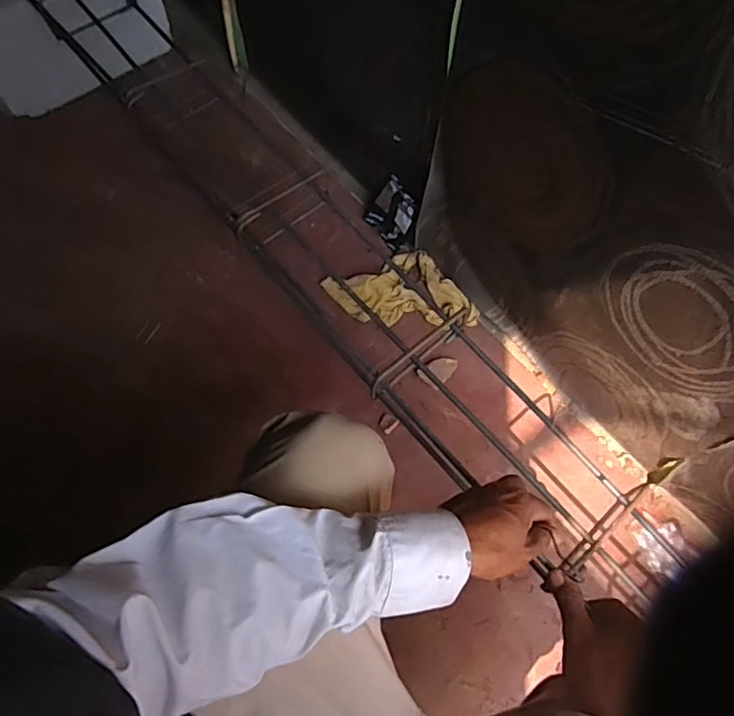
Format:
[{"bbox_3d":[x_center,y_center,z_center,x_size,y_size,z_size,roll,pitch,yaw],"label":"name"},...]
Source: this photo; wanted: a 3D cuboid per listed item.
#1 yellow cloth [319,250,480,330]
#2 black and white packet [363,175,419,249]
[{"bbox_3d":[0.058,-0.123,0.941,0.254,0.031,0.134,4,65,1],"label":"yellow cloth"},{"bbox_3d":[0.043,-0.253,0.952,0.008,0.109,0.087,-28,72,-39],"label":"black and white packet"}]

